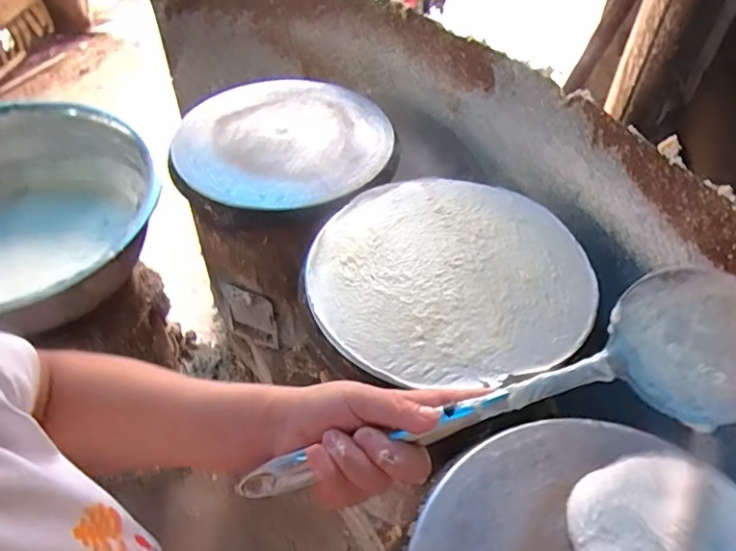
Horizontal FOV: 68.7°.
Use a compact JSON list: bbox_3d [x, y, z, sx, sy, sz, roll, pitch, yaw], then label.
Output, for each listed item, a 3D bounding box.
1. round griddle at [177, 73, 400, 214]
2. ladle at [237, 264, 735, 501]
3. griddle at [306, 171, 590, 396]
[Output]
[{"bbox_3d":[-0.159,-0.252,0.965,0.361,0.051,0.398,-13,51,-10],"label":"round griddle"},{"bbox_3d":[0.077,0.091,0.335,0.324,0.065,0.079,-21,50,5],"label":"ladle"},{"bbox_3d":[0.102,-0.014,0.718,0.349,0.012,0.348,-2,49,2],"label":"griddle"}]

